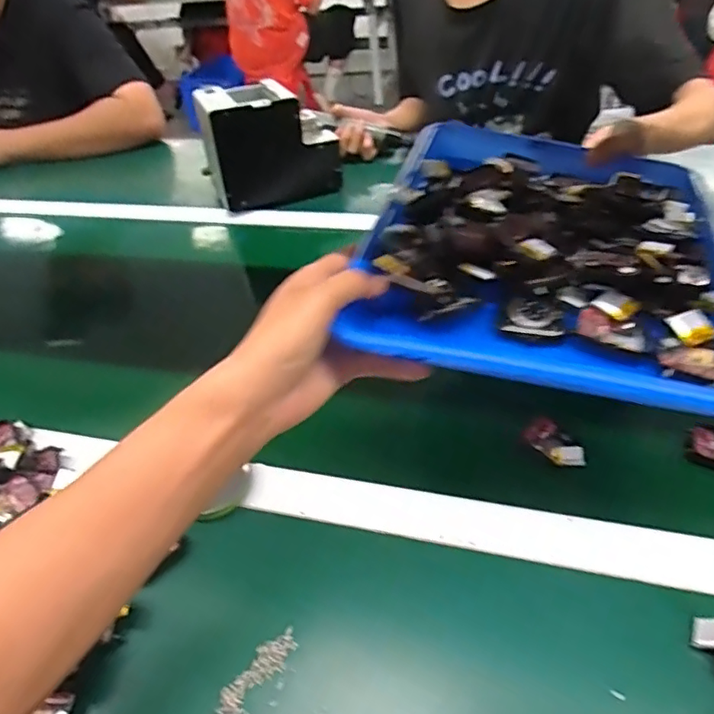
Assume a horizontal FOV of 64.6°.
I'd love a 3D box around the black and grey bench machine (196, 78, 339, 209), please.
[{"bbox_3d":[-0.130,-0.319,0.841,0.181,0.145,0.125,-18,42,-13],"label":"black and grey bench machine"}]

